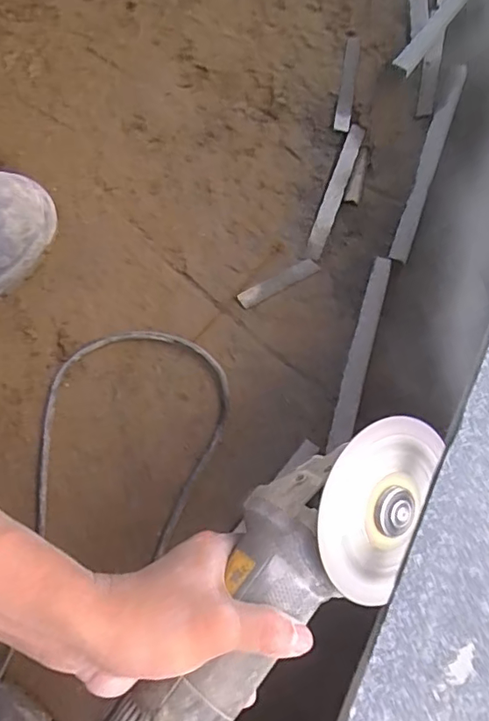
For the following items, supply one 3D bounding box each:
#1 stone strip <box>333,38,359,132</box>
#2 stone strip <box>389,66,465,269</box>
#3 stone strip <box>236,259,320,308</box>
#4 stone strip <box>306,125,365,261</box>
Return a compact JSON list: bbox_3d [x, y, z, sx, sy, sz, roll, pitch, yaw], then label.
[{"bbox_3d":[0.120,-0.322,0.611,0.017,0.008,0.115,10,76,-2],"label":"stone strip"},{"bbox_3d":[0.204,-0.219,0.576,0.019,0.009,0.240,21,75,0],"label":"stone strip"},{"bbox_3d":[0.036,-0.082,0.554,0.093,0.013,0.018,-31,81,-6],"label":"stone strip"},{"bbox_3d":[0.101,-0.189,0.586,0.017,0.009,0.171,21,75,0],"label":"stone strip"}]

